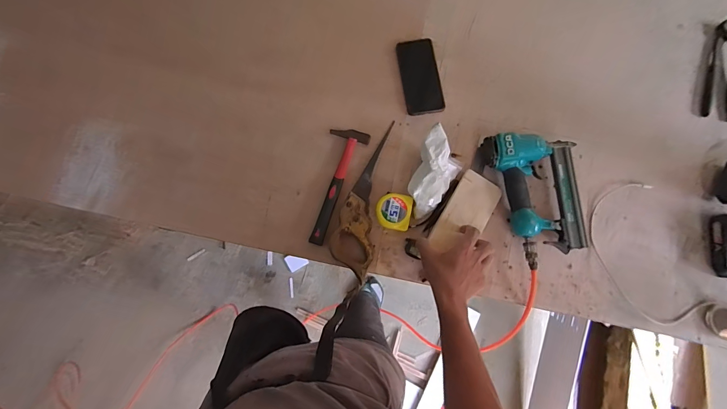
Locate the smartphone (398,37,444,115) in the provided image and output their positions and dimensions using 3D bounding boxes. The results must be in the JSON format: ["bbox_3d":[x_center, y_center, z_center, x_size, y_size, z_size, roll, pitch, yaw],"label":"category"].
[{"bbox_3d":[0.119,-0.270,0.708,0.079,0.004,0.167,-7,78,-2],"label":"smartphone"}]

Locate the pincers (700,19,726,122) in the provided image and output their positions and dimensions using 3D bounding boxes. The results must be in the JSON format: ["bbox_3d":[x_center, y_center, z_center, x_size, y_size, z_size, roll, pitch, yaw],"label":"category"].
[{"bbox_3d":[0.767,-0.286,0.713,0.070,0.016,0.231,17,79,3],"label":"pincers"}]

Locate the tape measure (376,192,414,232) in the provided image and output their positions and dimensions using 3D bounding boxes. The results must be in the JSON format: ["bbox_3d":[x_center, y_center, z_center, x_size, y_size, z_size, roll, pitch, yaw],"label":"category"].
[{"bbox_3d":[0.056,0.013,0.637,0.067,0.039,0.066,15,79,3],"label":"tape measure"}]

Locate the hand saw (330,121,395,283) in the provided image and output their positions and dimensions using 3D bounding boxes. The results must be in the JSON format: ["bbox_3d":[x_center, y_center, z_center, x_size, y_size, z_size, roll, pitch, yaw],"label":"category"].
[{"bbox_3d":[0.002,-0.015,0.649,0.077,0.020,0.300,13,78,2],"label":"hand saw"}]

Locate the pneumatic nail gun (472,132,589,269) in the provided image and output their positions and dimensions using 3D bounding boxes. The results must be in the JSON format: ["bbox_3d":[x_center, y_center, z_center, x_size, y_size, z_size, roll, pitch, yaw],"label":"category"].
[{"bbox_3d":[0.335,-0.027,0.634,0.178,0.058,0.251,-16,79,-4],"label":"pneumatic nail gun"}]

